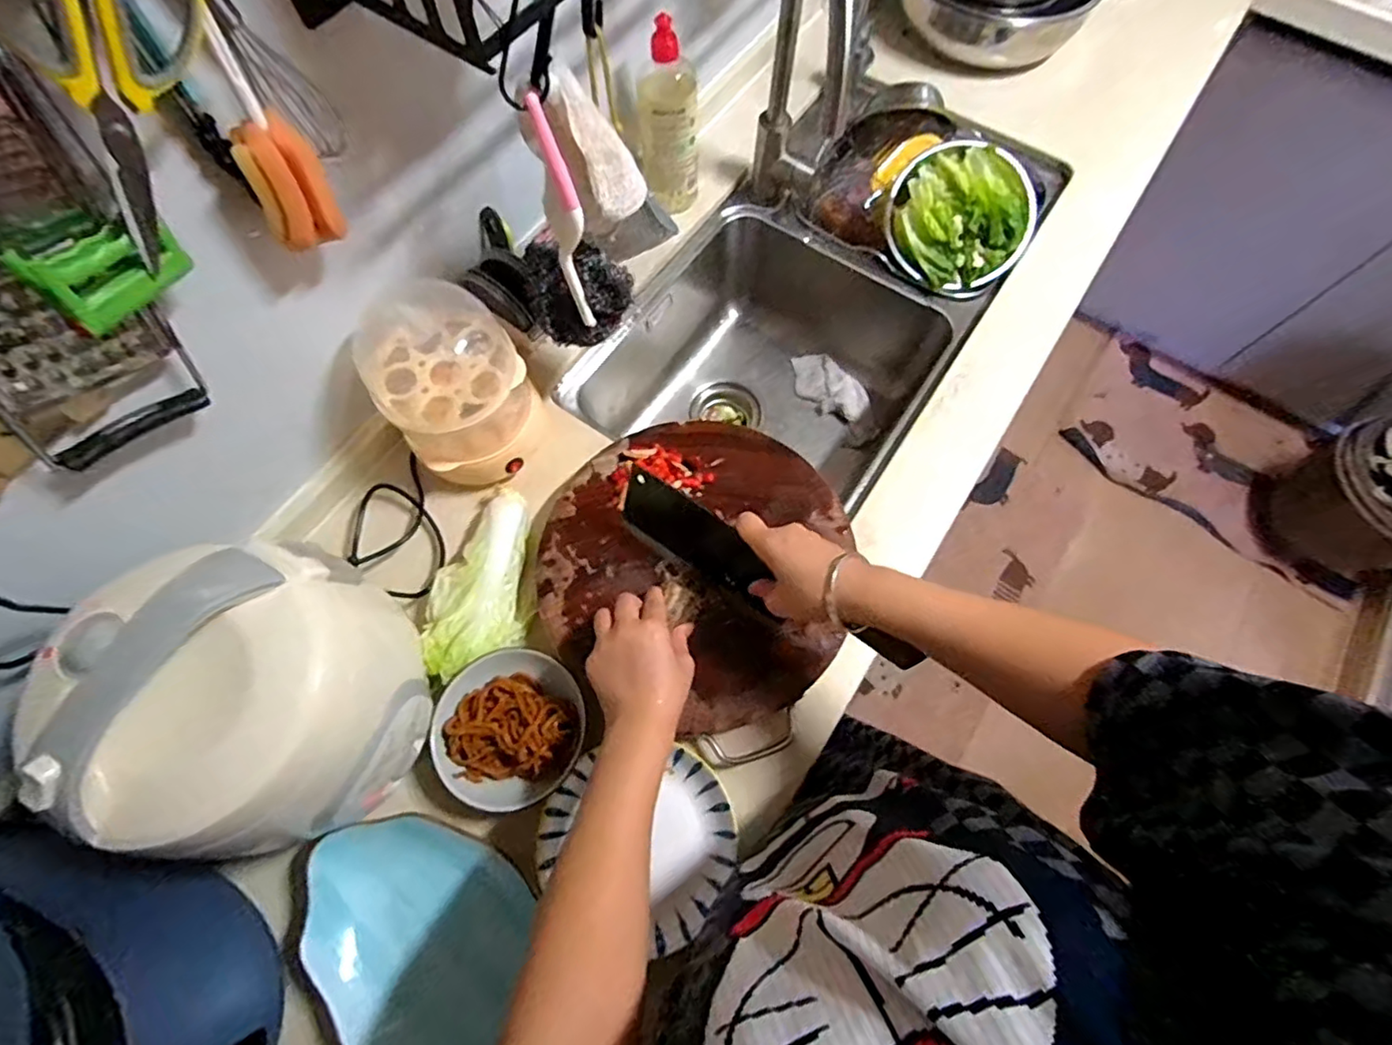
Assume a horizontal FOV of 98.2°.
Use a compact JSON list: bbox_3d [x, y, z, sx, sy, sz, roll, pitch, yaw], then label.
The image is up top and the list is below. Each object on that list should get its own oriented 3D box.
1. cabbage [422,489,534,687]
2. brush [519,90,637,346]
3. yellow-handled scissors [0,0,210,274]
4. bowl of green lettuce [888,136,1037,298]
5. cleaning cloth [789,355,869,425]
[{"bbox_3d":[-0.222,0.059,0.619,0.092,0.051,0.198,-1,69,-2],"label":"cabbage"},{"bbox_3d":[-0.110,-0.248,0.523,0.095,0.193,0.081,-10,70,-5],"label":"brush"},{"bbox_3d":[-0.318,-0.236,0.329,0.023,0.179,0.103,31,38,10],"label":"yellow-handled scissors"},{"bbox_3d":[0.356,-0.408,0.823,0.181,0.099,0.179,0,69,-1],"label":"bowl of green lettuce"},{"bbox_3d":[0.212,-0.218,0.962,0.142,0.029,0.079,41,74,13],"label":"cleaning cloth"}]

